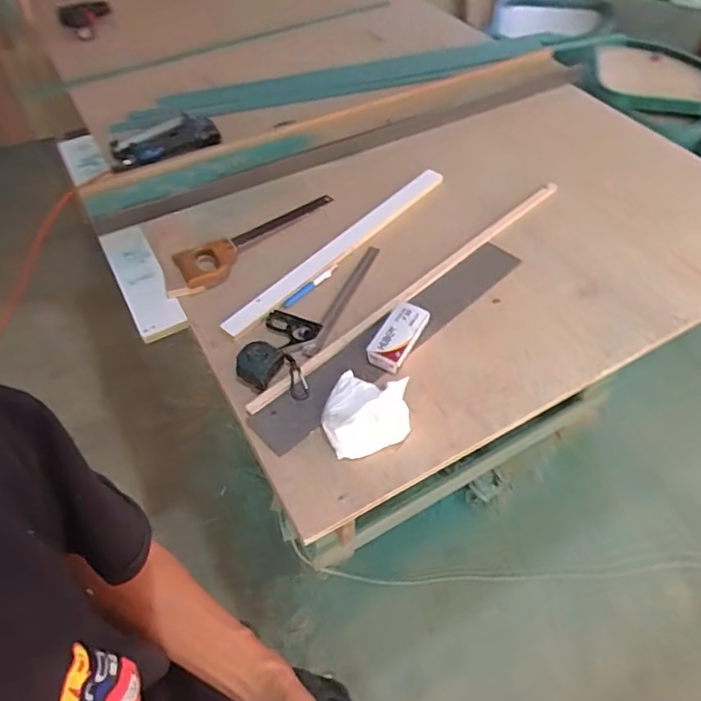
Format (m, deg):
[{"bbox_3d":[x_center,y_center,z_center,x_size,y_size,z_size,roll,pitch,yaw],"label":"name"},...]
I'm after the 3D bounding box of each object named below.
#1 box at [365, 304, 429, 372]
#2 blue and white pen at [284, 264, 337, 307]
[{"bbox_3d":[0.079,-0.024,0.922,0.060,0.027,0.140,24,55,18],"label":"box"},{"bbox_3d":[-0.075,-0.121,1.023,0.017,0.013,0.140,36,60,25],"label":"blue and white pen"}]

